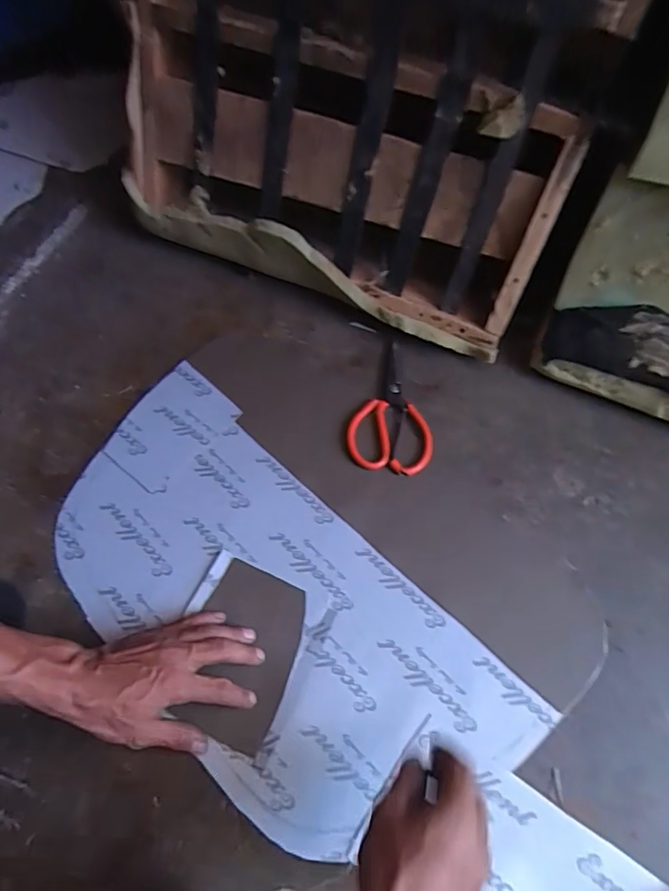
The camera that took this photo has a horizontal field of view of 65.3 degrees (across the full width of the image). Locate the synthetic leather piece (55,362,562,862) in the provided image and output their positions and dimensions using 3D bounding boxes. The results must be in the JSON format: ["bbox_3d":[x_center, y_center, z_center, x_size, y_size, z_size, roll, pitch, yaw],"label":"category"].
[{"bbox_3d":[-0.076,0.164,0.546,0.548,0.009,0.267,39,67,16],"label":"synthetic leather piece"}]

